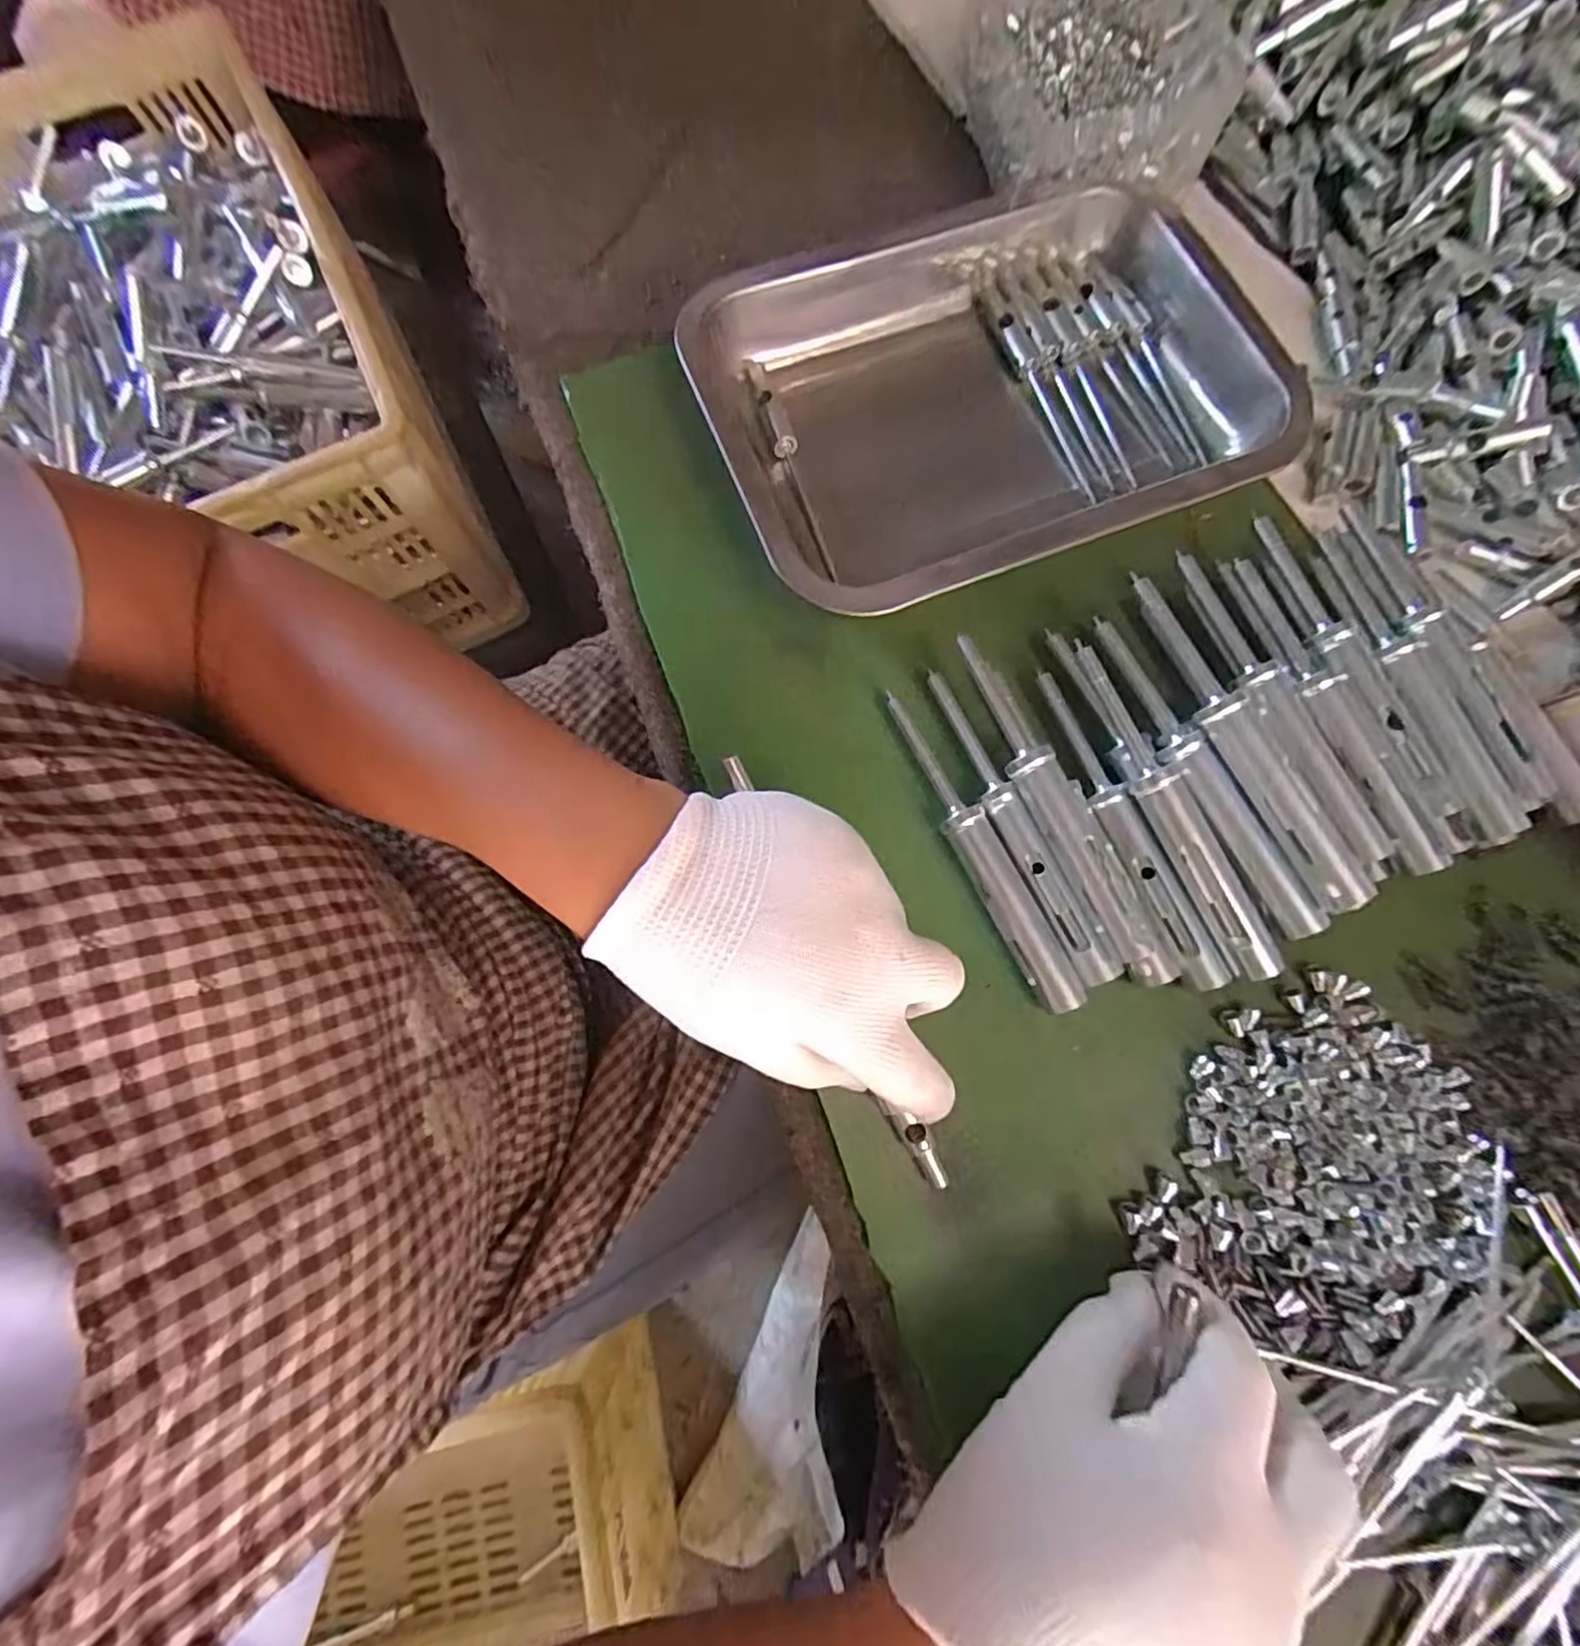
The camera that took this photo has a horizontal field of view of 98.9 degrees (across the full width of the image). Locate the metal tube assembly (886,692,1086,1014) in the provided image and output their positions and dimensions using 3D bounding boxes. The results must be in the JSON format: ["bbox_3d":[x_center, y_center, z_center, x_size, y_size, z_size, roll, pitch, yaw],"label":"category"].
[{"bbox_3d":[0.077,0.010,0.280,0.019,0.017,0.142,-27,79,-5],"label":"metal tube assembly"}]

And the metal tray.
[{"bbox_3d":[0.095,-0.206,0.318,0.266,0.035,0.192,-19,79,-4],"label":"metal tray"}]

